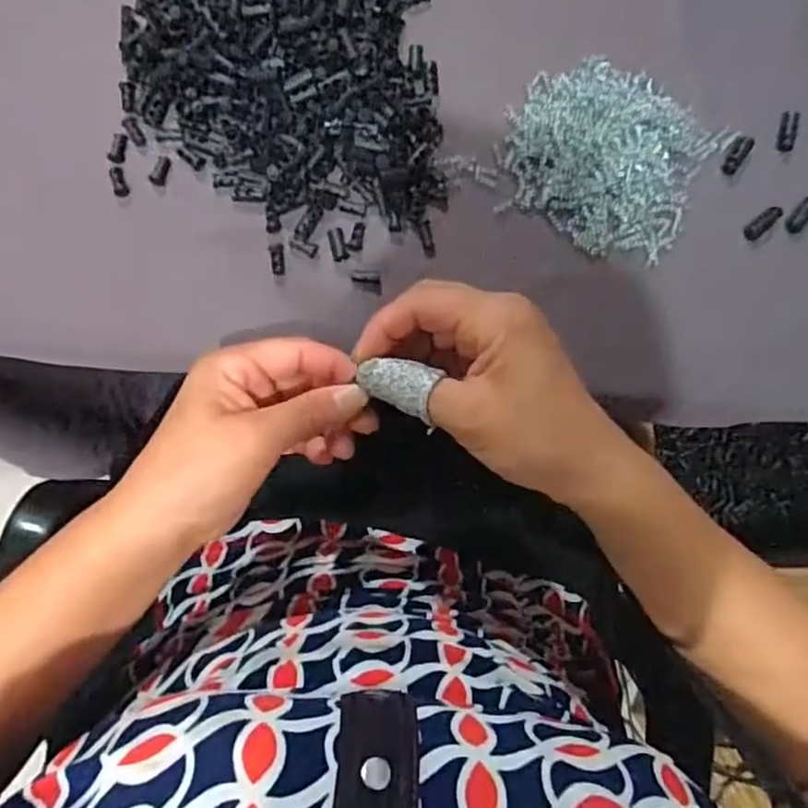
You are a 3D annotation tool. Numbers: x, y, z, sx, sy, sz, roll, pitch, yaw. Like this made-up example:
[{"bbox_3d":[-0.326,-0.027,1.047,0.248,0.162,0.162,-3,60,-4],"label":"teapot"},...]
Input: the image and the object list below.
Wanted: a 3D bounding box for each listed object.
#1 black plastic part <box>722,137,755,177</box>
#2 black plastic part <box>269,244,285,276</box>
[{"bbox_3d":[0.205,-0.153,0.402,0.012,0.006,0.026,36,82,2],"label":"black plastic part"},{"bbox_3d":[-0.072,-0.083,0.375,0.008,0.004,0.018,-7,81,-4],"label":"black plastic part"}]

